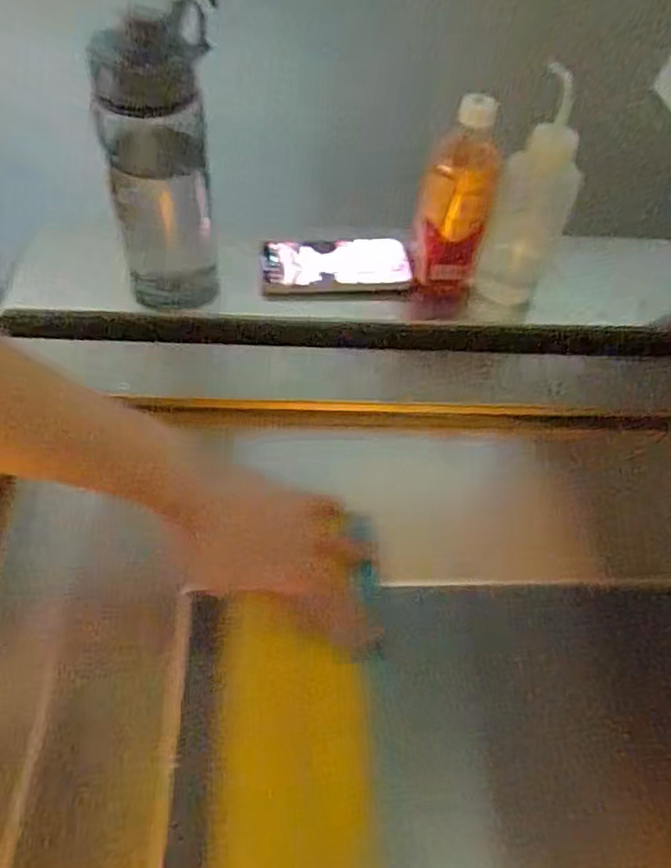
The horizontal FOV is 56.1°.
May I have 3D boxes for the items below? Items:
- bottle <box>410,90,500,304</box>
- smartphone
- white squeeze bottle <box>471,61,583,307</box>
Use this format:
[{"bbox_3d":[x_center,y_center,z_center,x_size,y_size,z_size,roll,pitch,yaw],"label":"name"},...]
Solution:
[{"bbox_3d":[0.115,-0.216,0.624,0.076,0.195,0.056,14,52,5],"label":"bottle"},{"bbox_3d":[0.001,-0.181,0.680,0.156,0.012,0.077,-4,65,-4],"label":"smartphone"},{"bbox_3d":[0.191,-0.221,0.608,0.073,0.186,0.071,22,53,11],"label":"white squeeze bottle"}]

